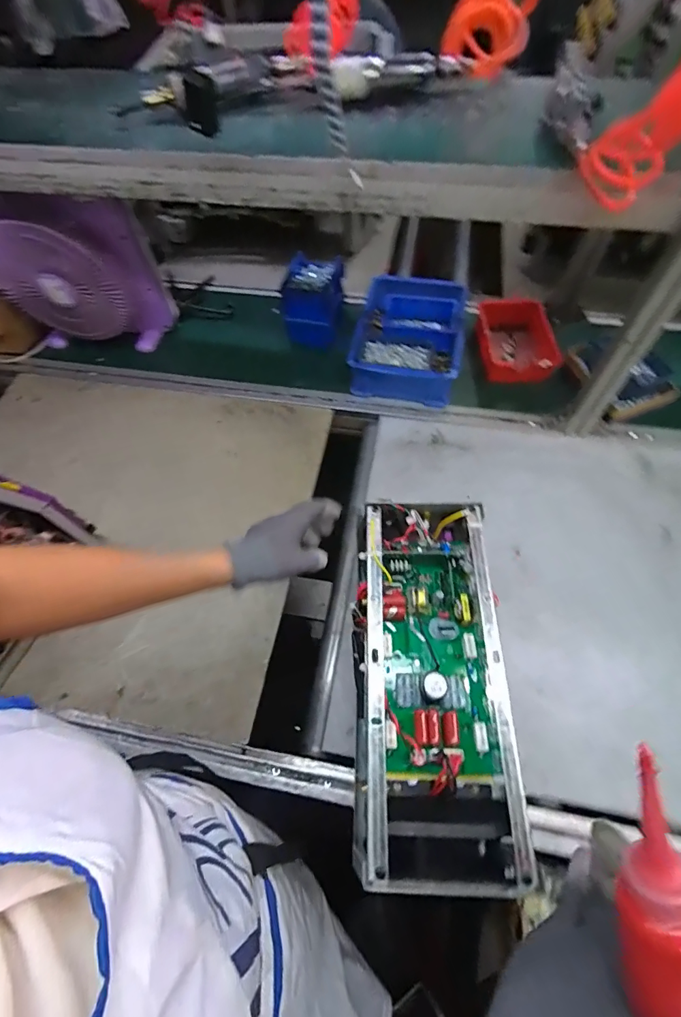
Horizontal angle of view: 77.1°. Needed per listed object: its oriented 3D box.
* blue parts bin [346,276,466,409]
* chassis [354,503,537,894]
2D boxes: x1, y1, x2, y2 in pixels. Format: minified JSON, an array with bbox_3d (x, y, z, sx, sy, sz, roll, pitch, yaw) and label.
[{"bbox_3d":[0.150,-0.373,0.918,0.213,0.087,0.323,11,61,8],"label":"blue parts bin"},{"bbox_3d":[0.082,0.149,0.411,0.131,0.055,0.326,1,60,3],"label":"chassis"}]

